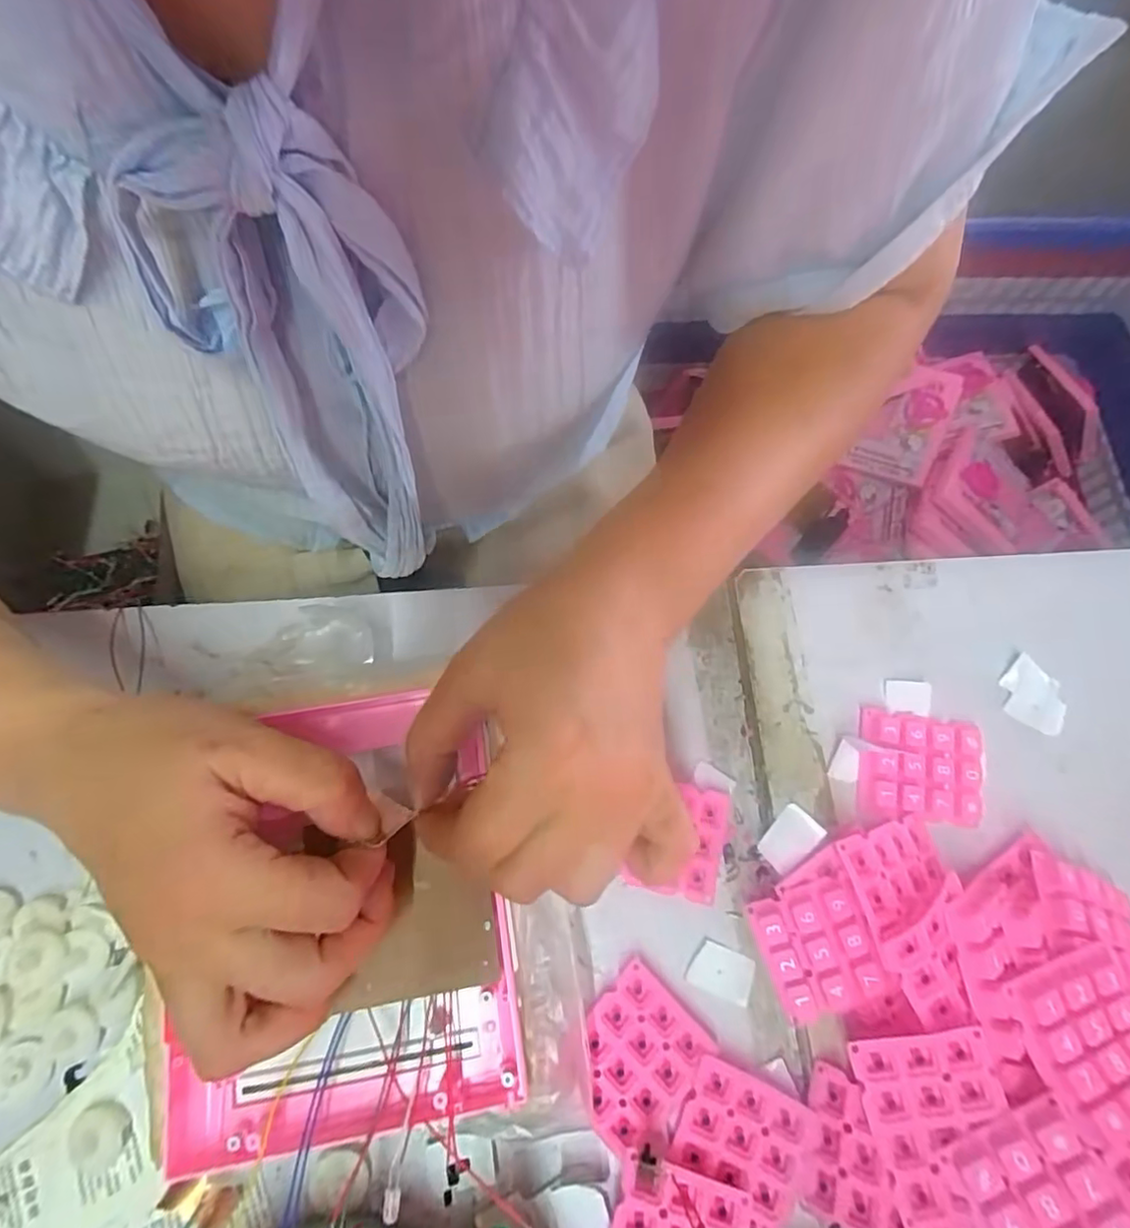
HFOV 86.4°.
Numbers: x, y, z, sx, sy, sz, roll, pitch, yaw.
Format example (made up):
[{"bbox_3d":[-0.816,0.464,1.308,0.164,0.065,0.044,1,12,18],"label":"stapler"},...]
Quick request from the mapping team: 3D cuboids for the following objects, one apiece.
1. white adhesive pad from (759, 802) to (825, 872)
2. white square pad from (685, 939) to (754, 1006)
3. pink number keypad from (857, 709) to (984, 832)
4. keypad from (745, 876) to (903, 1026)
[{"bbox_3d":[0.106,0.106,0.285,0.029,0.004,0.020,-42,64,-6],"label":"white adhesive pad"},{"bbox_3d":[0.073,0.165,0.276,0.029,0.004,0.020,22,73,5],"label":"white square pad"},{"bbox_3d":[0.172,0.074,0.294,0.057,0.014,0.050,9,72,1],"label":"pink number keypad"},{"bbox_3d":[0.112,0.148,0.263,0.049,0.013,0.051,-19,69,3],"label":"keypad"}]

